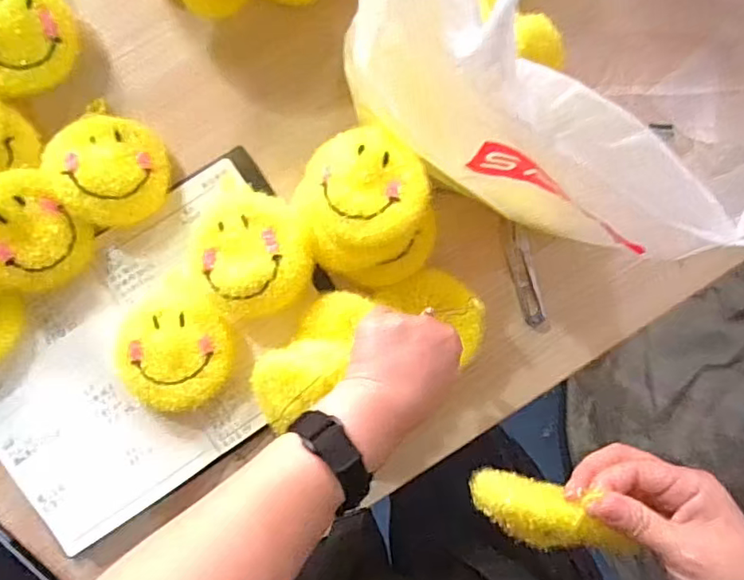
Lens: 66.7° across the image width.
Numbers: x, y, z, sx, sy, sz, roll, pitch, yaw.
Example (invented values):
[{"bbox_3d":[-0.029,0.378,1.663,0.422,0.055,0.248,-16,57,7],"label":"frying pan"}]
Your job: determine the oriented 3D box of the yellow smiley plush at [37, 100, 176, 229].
[{"bbox_3d":[-0.253,-0.122,0.543,0.101,0.053,0.121,-44,93,-2],"label":"yellow smiley plush"}]

